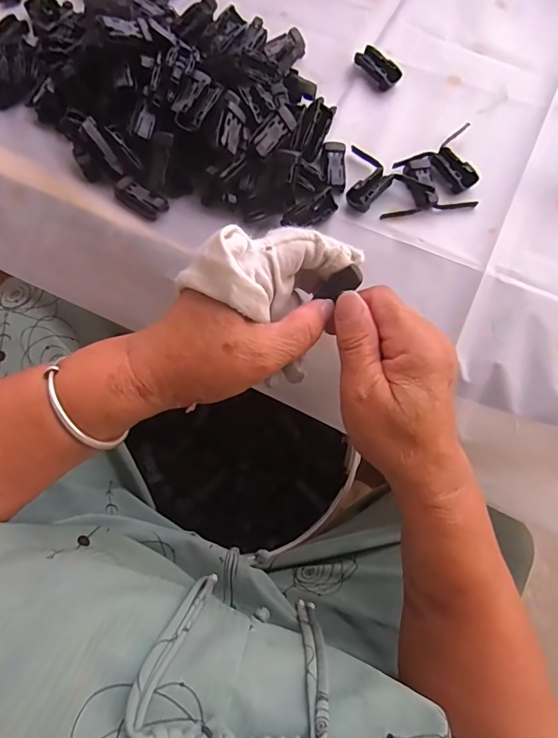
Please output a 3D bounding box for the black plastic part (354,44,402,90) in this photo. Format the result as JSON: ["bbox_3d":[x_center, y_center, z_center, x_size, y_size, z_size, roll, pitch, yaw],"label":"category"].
[{"bbox_3d":[0.095,-0.289,0.429,0.024,0.014,0.044,-41,77,-13],"label":"black plastic part"}]

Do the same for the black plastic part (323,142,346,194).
[{"bbox_3d":[0.049,-0.175,0.388,0.019,0.008,0.047,1,71,-1],"label":"black plastic part"}]

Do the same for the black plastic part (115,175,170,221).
[{"bbox_3d":[-0.115,-0.141,0.374,0.048,0.010,0.022,35,74,10],"label":"black plastic part"}]

